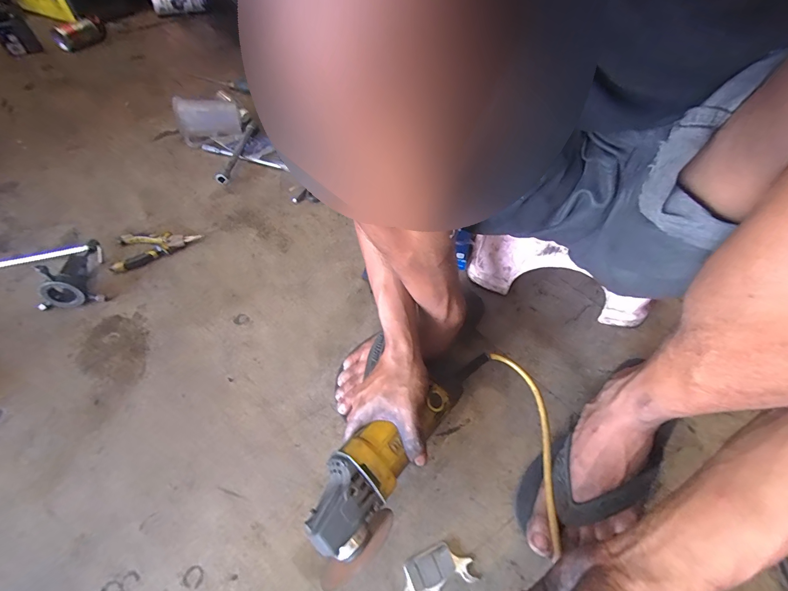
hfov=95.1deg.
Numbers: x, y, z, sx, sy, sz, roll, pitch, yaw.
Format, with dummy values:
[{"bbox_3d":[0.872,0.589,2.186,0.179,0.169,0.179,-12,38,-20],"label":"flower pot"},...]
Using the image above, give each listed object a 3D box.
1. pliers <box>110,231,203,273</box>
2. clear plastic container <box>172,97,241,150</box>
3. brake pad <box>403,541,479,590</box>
[{"bbox_3d":[-0.428,-0.091,0.651,0.142,0.018,0.089,-12,53,-9],"label":"pliers"},{"bbox_3d":[-0.442,-0.418,0.860,0.137,0.081,0.045,-11,53,-9],"label":"clear plastic container"},{"bbox_3d":[0.042,0.286,0.373,0.078,0.007,0.042,-17,54,-13],"label":"brake pad"}]

